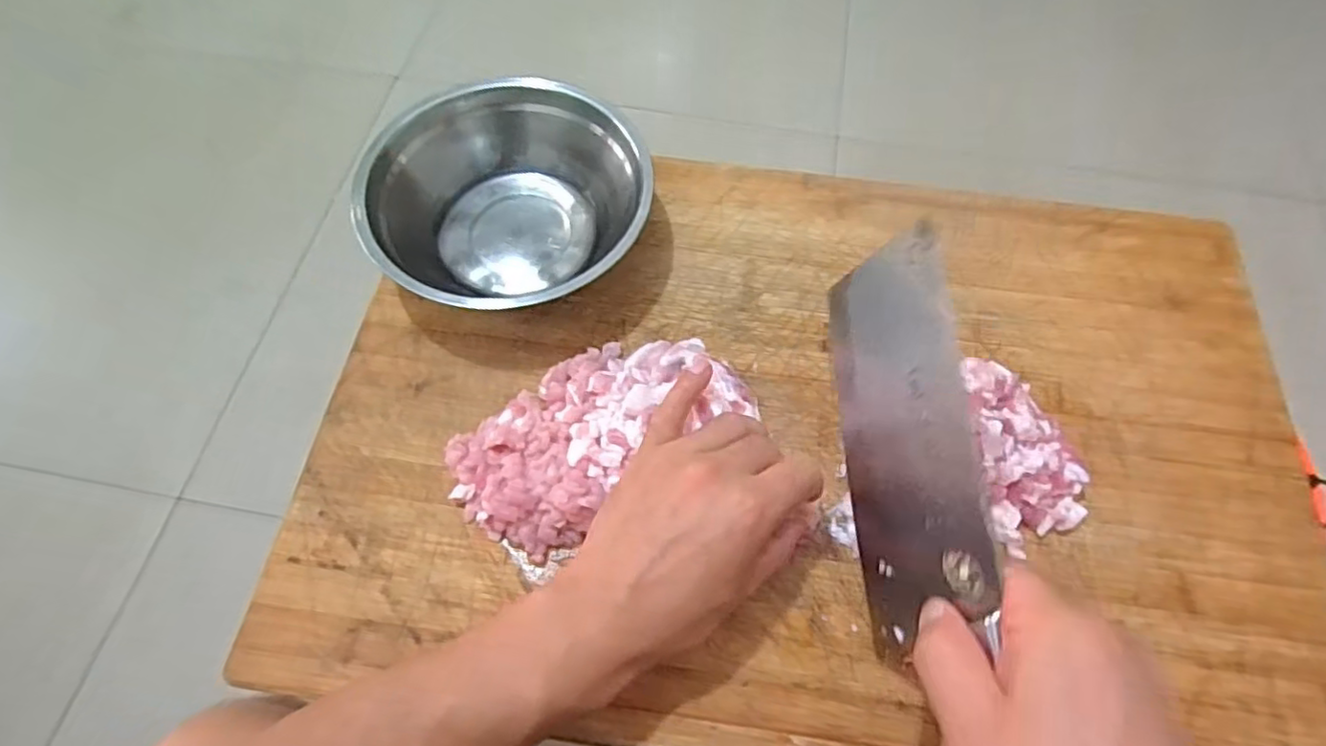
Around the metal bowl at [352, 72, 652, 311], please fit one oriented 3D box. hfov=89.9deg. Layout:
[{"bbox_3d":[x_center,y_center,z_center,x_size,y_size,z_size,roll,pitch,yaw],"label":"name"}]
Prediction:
[{"bbox_3d":[-0.101,-0.110,0.439,0.182,0.065,0.160,-13,64,-8],"label":"metal bowl"}]

